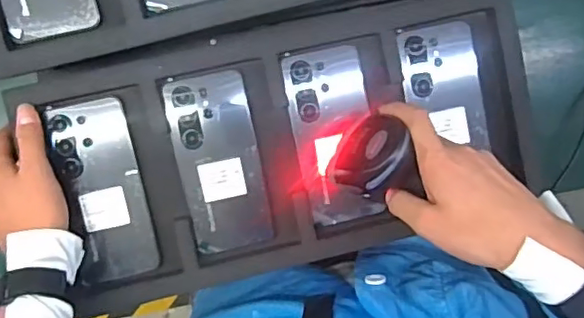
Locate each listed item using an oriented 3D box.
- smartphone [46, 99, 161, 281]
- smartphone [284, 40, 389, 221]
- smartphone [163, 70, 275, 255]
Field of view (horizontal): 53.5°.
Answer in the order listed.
[{"bbox_3d":[-0.177,0.031,0.551,0.075,0.015,0.170,-11,98,-1],"label":"smartphone"},{"bbox_3d":[0.041,-0.022,0.564,0.075,0.010,0.164,-11,95,-6],"label":"smartphone"},{"bbox_3d":[-0.068,0.004,0.553,0.075,0.006,0.166,-12,95,-6],"label":"smartphone"}]

